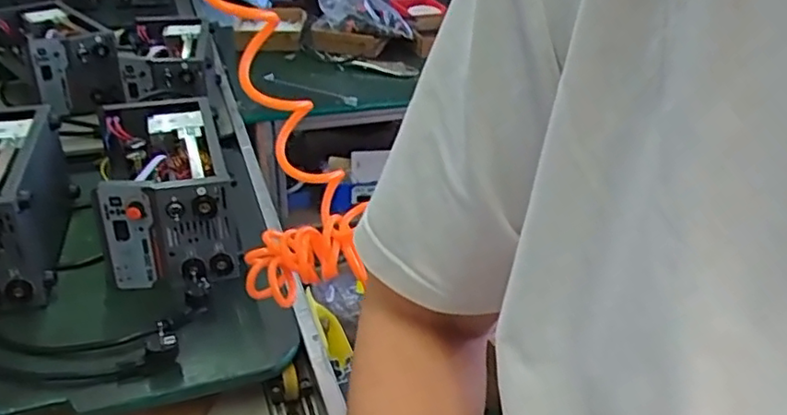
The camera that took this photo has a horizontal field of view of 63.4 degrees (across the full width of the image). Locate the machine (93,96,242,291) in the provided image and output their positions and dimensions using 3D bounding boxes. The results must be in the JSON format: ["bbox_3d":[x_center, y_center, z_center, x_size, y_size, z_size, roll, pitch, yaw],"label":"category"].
[{"bbox_3d":[-0.330,-0.026,0.927,0.169,0.152,0.300,-9,34,-18],"label":"machine"}]

